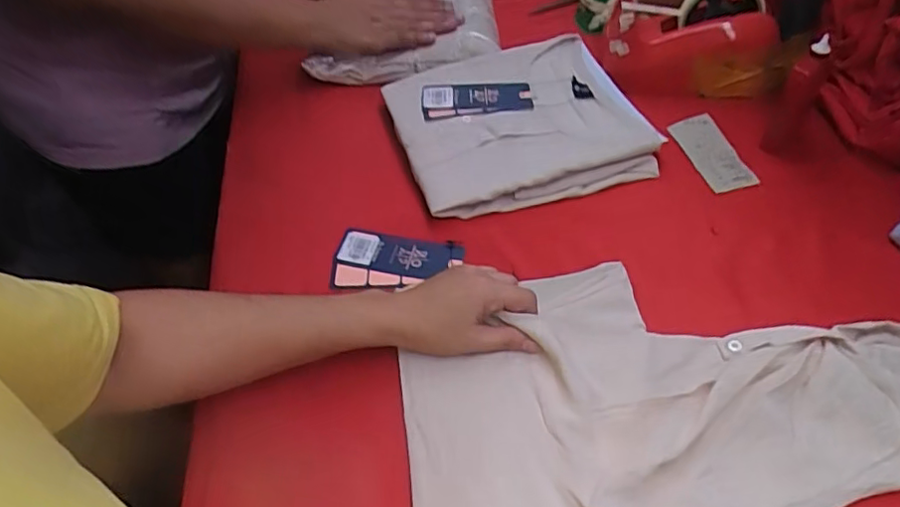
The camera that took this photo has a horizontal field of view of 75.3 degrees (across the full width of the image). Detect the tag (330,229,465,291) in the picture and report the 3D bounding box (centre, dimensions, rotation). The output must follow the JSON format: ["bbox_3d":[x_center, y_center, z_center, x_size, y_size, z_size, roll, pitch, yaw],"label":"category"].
[{"bbox_3d":[-0.050,0.011,0.542,0.117,0.011,0.065,7,59,9],"label":"tag"}]

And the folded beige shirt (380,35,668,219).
[{"bbox_3d":[0.074,-0.151,0.634,0.257,0.032,0.217,-11,51,-9],"label":"folded beige shirt"}]

